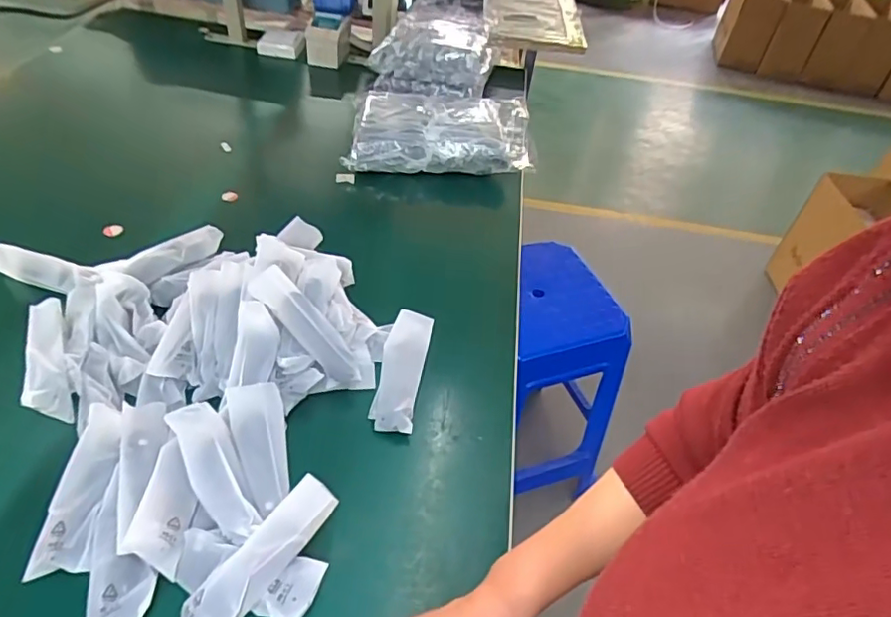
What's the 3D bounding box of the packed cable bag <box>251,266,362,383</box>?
[{"bbox_3d":[-0.150,0.019,0.630,0.152,0.022,0.036,50,50,-5],"label":"packed cable bag"}]

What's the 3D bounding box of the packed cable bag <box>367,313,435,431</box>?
[{"bbox_3d":[-0.050,0.070,0.663,0.048,0.019,0.153,12,52,-2],"label":"packed cable bag"}]

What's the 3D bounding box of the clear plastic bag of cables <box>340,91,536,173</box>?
[{"bbox_3d":[-0.007,-0.314,1.024,0.328,0.081,0.205,0,45,-8],"label":"clear plastic bag of cables"}]

